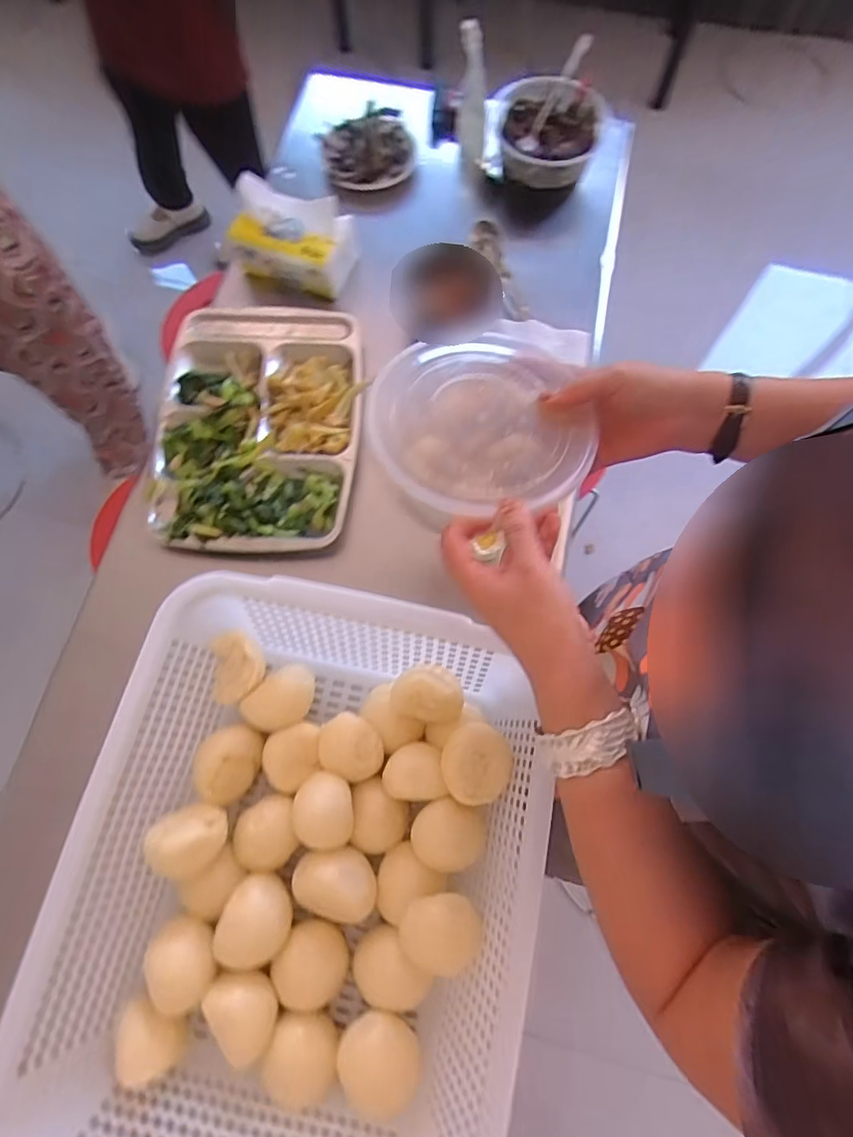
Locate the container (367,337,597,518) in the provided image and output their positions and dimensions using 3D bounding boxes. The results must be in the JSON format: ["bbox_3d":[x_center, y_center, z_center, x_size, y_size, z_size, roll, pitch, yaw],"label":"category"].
[{"bbox_3d":[0.038,-0.104,0.417,0.157,0.053,0.150,0,72,1],"label":"container"}]

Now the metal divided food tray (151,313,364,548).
[{"bbox_3d":[-0.208,-0.183,0.699,0.247,0.029,0.333,-2,72,0],"label":"metal divided food tray"}]

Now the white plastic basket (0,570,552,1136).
[{"bbox_3d":[-0.105,0.266,0.498,0.364,0.135,0.468,12,73,5],"label":"white plastic basket"}]

